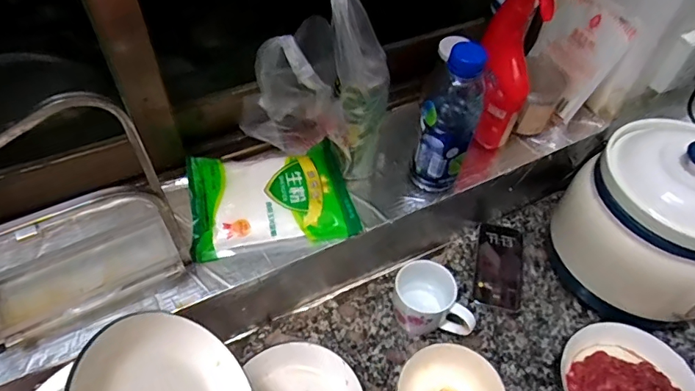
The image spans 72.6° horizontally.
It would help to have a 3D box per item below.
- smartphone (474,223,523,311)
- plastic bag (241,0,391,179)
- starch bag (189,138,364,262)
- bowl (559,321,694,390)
[{"bbox_3d":[0.234,0.108,0.732,0.066,0.011,0.139,10,55,10],"label":"smartphone"},{"bbox_3d":[-0.041,-0.123,0.579,0.178,0.260,0.137,-8,50,-9],"label":"plastic bag"},{"bbox_3d":[-0.101,0.000,0.628,0.207,0.026,0.143,-9,66,-11],"label":"starch bag"},{"bbox_3d":[0.368,0.248,0.603,0.171,0.043,0.162,1,49,-2],"label":"bowl"}]

